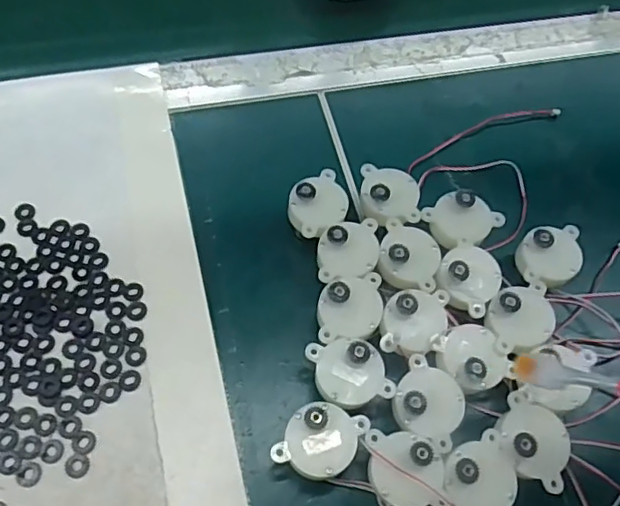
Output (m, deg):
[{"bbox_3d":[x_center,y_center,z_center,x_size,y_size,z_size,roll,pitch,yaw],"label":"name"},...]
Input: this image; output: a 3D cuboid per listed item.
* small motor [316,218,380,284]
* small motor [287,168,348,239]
[{"bbox_3d":[0.020,0.003,0.314,0.033,0.031,0.032,-4,63,-7],"label":"small motor"},{"bbox_3d":[0.004,-0.023,0.325,0.031,0.030,0.043,7,62,-2],"label":"small motor"}]

